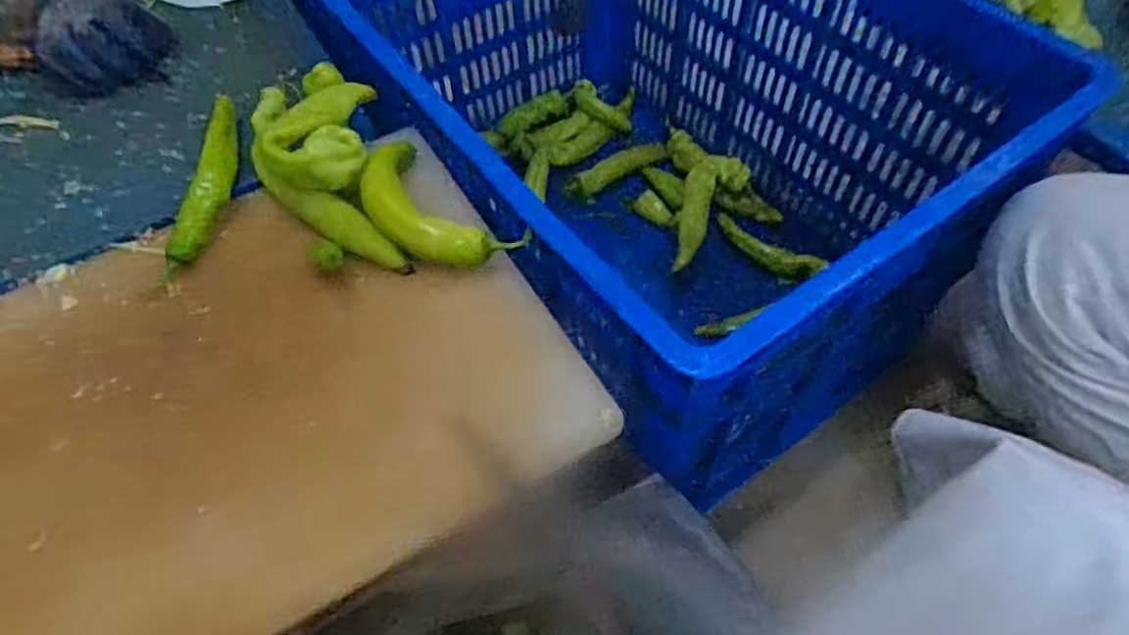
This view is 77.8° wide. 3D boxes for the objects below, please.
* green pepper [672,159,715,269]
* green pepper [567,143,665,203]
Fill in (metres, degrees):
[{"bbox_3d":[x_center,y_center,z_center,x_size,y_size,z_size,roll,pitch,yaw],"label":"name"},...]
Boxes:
[{"bbox_3d":[0.169,-0.138,0.908,0.036,0.025,0.168,11,58,9],"label":"green pepper"},{"bbox_3d":[0.073,-0.211,0.995,0.147,0.028,0.038,-26,58,3],"label":"green pepper"}]

